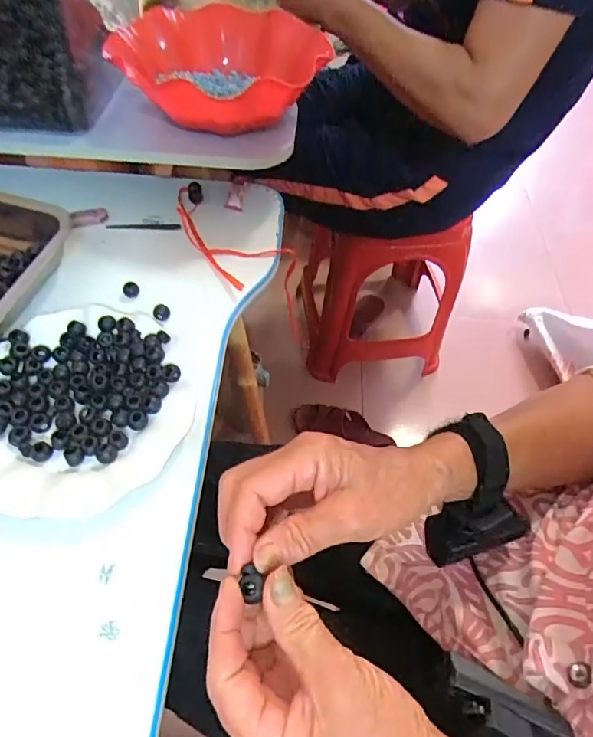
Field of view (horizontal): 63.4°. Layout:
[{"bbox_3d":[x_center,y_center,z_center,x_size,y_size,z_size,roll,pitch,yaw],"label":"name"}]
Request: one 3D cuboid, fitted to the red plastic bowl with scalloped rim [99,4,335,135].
[{"bbox_3d":[-0.079,-0.320,0.520,0.195,0.069,0.200,2,55,-2],"label":"red plastic bowl with scalloped rim"}]

